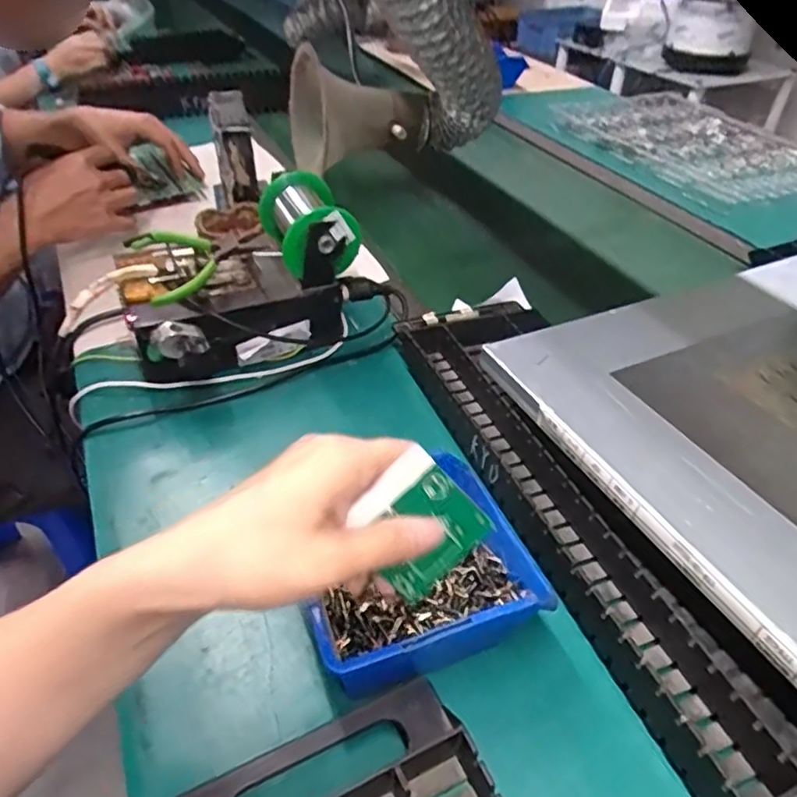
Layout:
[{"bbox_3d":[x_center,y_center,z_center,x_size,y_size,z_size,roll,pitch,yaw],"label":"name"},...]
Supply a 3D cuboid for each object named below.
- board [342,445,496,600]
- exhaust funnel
[{"bbox_3d":[0.009,0.056,0.273,0.049,0.056,0.005,-42,22,-4],"label":"board"},{"bbox_3d":[-0.055,-0.397,0.882,0.167,0.148,0.184,-14,44,-18],"label":"exhaust funnel"}]

